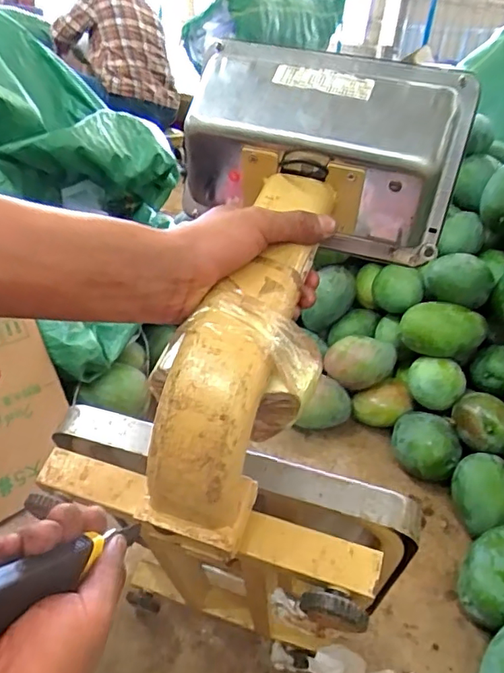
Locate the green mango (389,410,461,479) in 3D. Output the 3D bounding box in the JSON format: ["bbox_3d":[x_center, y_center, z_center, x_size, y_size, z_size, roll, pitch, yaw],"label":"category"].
[{"bbox_3d":[0.283,0.178,0.864,0.100,0.077,0.095,5,30,1],"label":"green mango"}]

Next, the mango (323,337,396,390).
[{"bbox_3d":[0.201,0.050,0.976,0.129,0.076,0.077,13,31,14],"label":"mango"}]

